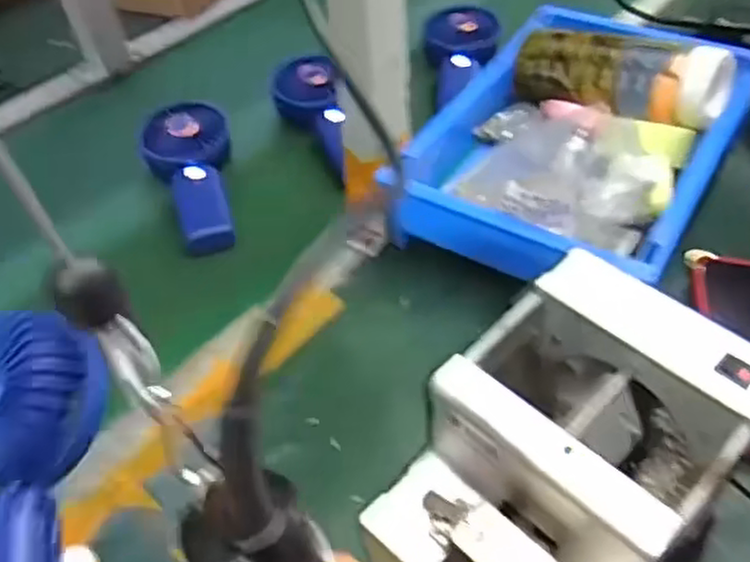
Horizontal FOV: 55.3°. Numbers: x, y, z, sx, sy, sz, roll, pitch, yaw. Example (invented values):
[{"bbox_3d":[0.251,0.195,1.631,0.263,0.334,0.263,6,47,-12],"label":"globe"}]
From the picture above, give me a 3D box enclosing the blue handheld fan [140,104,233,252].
[{"bbox_3d":[-0.168,-0.096,0.673,0.080,0.037,0.157,-15,68,-9],"label":"blue handheld fan"}]

